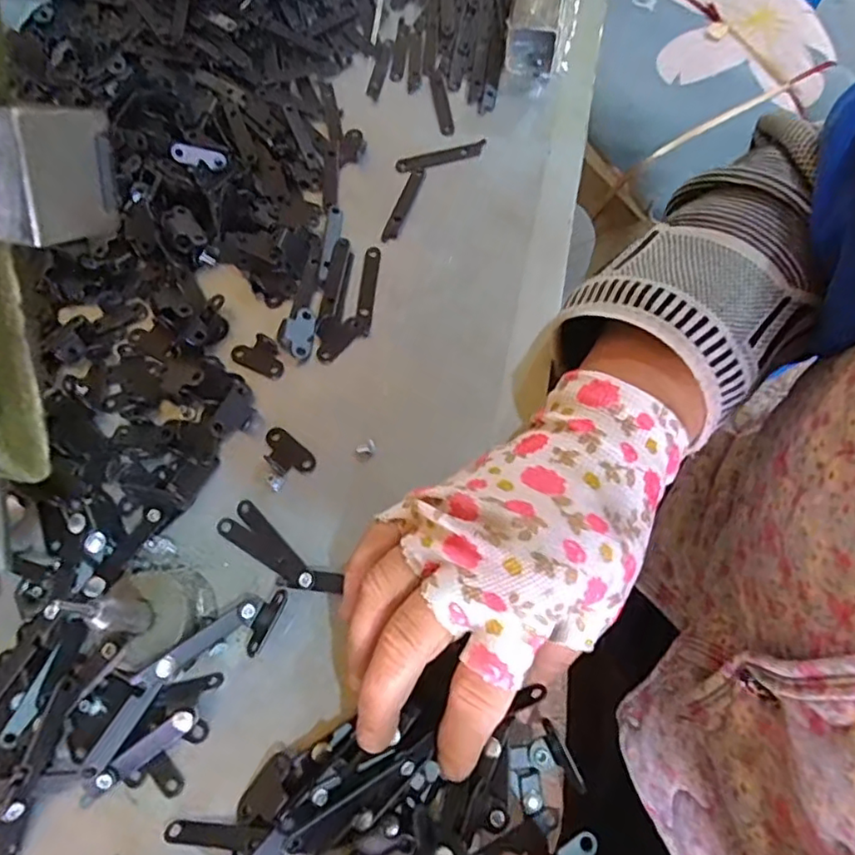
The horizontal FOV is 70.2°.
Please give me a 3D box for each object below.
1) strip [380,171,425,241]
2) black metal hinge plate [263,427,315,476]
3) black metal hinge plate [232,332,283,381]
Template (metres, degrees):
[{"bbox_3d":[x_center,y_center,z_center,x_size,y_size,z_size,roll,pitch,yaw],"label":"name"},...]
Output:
[{"bbox_3d":[-0.013,-0.127,0.342,0.009,0.004,0.054,17,70,6],"label":"strip"},{"bbox_3d":[-0.068,0.012,0.289,0.028,0.004,0.017,42,75,14],"label":"black metal hinge plate"},{"bbox_3d":[-0.085,-0.037,0.309,0.029,0.007,0.017,25,71,9],"label":"black metal hinge plate"}]

